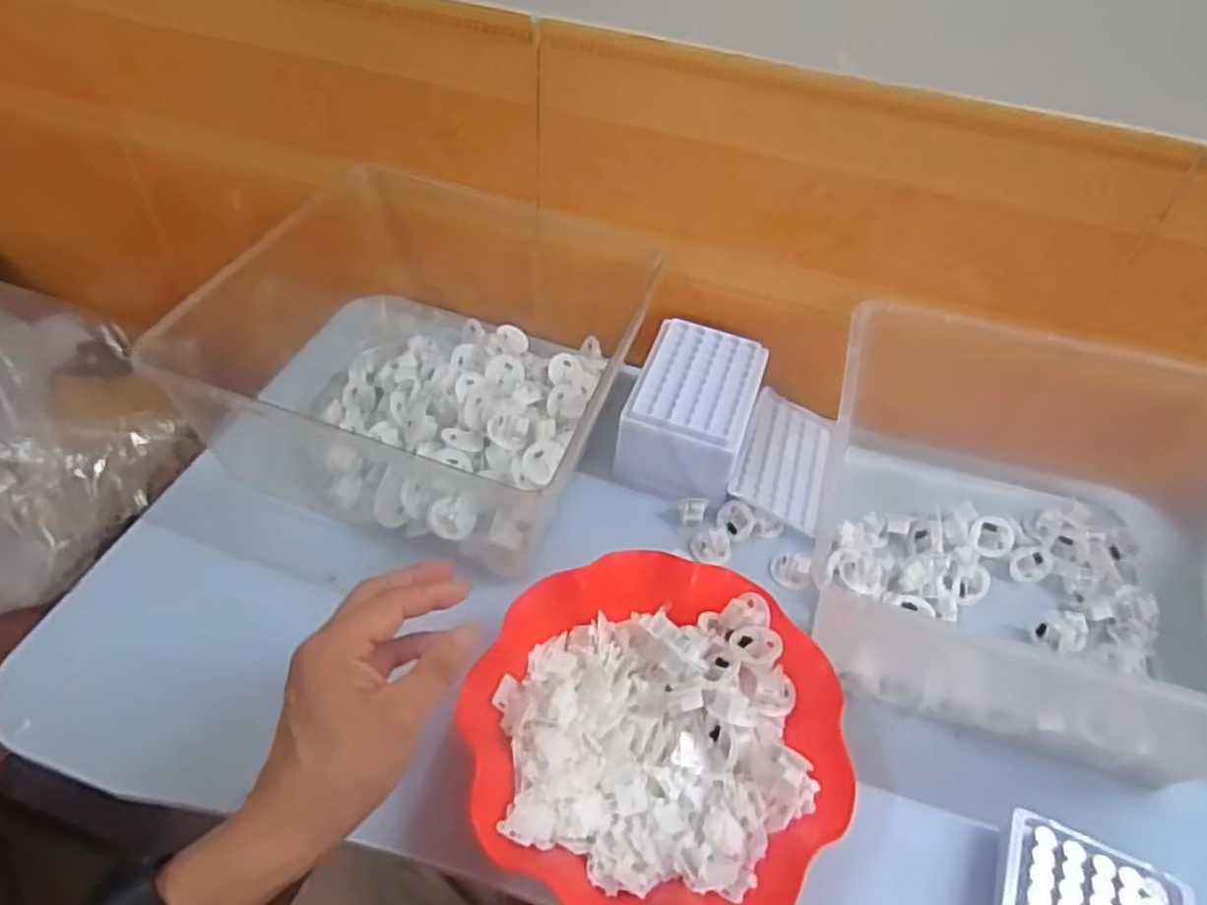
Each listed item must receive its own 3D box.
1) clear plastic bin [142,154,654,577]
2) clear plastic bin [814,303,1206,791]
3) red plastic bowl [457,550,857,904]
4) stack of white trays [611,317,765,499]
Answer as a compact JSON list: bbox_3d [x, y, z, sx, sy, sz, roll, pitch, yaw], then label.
[{"bbox_3d":[-0.135,-0.077,0.627,0.305,0.129,0.298,15,50,8],"label":"clear plastic bin"},{"bbox_3d":[0.320,0.056,0.534,0.291,0.141,0.278,13,49,7],"label":"clear plastic bin"},{"bbox_3d":[0.031,0.172,0.461,0.214,0.060,0.214,2,49,-3],"label":"red plastic bowl"},{"bbox_3d":[0.075,-0.035,0.639,0.096,0.076,0.127,17,50,10],"label":"stack of white trays"}]

